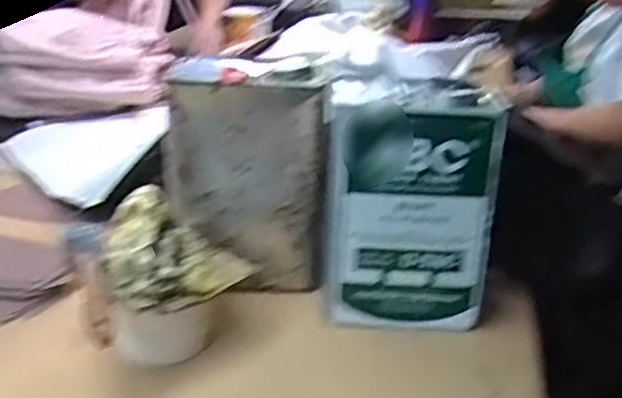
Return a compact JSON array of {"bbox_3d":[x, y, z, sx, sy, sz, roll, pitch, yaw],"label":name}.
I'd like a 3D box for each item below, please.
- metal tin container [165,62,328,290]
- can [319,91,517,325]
[{"bbox_3d":[-0.067,-0.023,0.746,0.155,0.218,0.096,1,25,-4],"label":"metal tin container"},{"bbox_3d":[0.091,0.010,0.689,0.158,0.225,0.075,1,25,-3],"label":"can"}]

